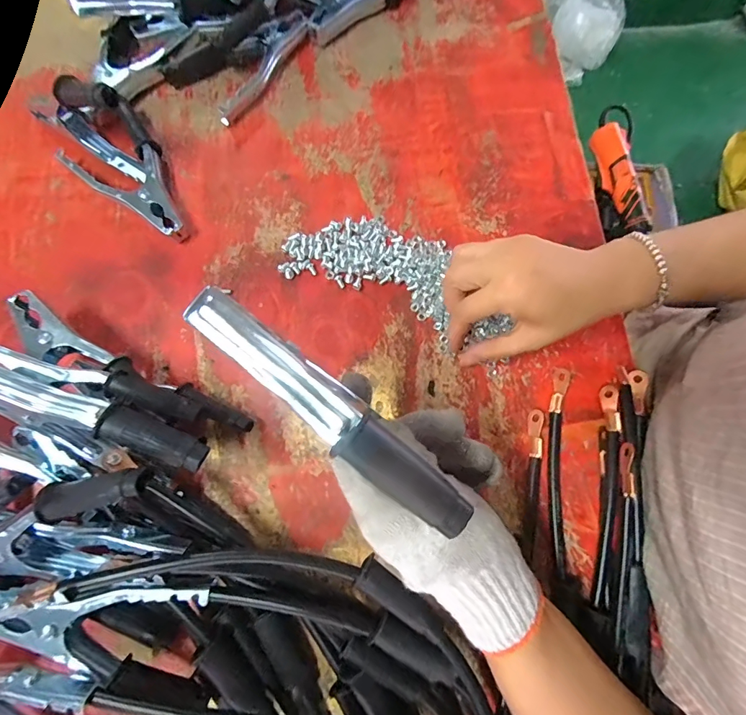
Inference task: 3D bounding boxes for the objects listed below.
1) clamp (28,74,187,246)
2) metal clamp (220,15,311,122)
[{"bbox_3d":[-0.230,-0.176,0.366,0.074,0.031,0.186,-36,79,-9],"label":"clamp"},{"bbox_3d":[-0.108,-0.283,0.398,0.024,0.017,0.136,31,77,7],"label":"metal clamp"}]

